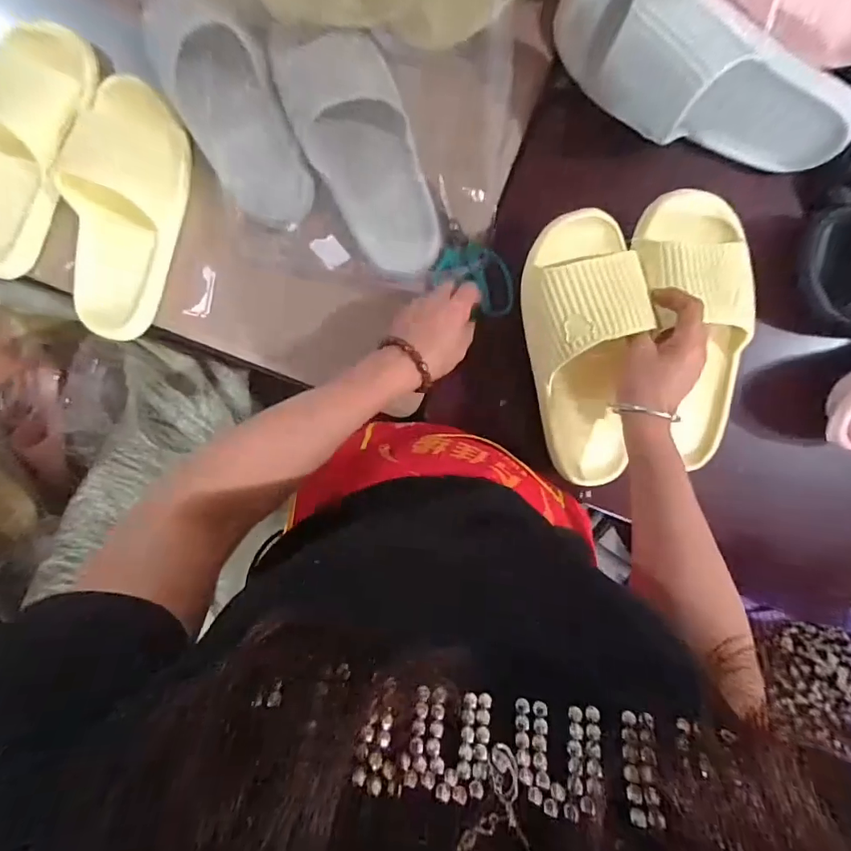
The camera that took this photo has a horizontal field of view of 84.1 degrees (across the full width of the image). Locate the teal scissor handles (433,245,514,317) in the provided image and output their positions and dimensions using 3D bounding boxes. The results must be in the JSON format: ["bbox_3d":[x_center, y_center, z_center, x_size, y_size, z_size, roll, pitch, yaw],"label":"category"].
[{"bbox_3d":[0.055,-0.155,0.493,0.087,0.022,0.055,27,98,-2],"label":"teal scissor handles"}]

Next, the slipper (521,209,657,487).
[{"bbox_3d":[0.146,-0.064,0.434,0.098,0.068,0.247,-5,105,3],"label":"slipper"}]

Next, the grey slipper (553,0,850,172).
[{"bbox_3d":[0.245,-0.295,0.419,0.289,0.100,0.071,22,70,-11],"label":"grey slipper"}]

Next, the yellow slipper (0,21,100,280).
[{"bbox_3d":[-0.393,-0.262,0.456,0.079,0.055,0.237,36,98,-3],"label":"yellow slipper"}]

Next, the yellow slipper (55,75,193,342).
[{"bbox_3d":[-0.301,-0.210,0.466,0.099,0.051,0.246,17,98,-1],"label":"yellow slipper"}]

